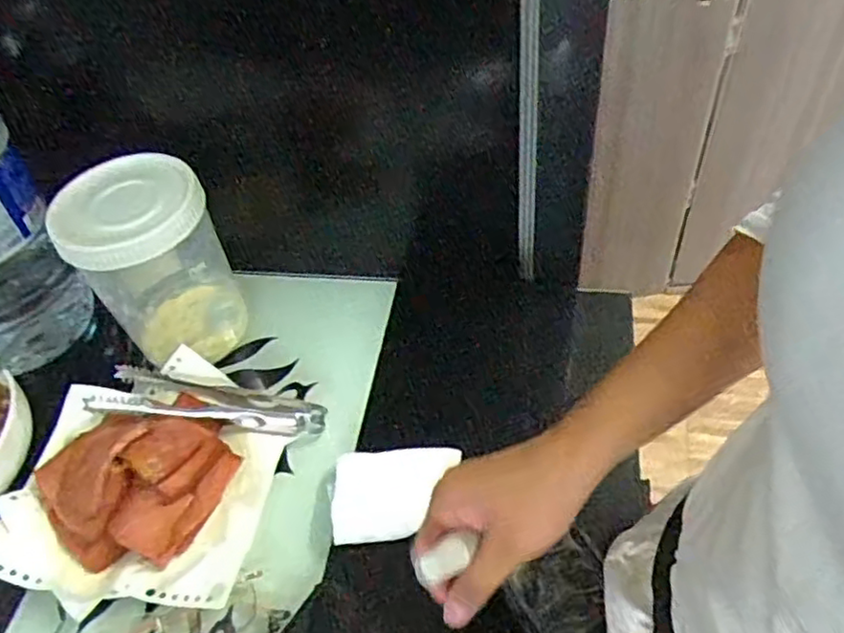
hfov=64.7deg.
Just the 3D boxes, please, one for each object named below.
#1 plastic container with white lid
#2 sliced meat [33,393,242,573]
[{"bbox_3d":[-0.232,-0.040,0.597,0.115,0.177,0.101,-22,50,-11],"label":"plastic container with white lid"},{"bbox_3d":[-0.223,0.124,0.519,0.140,0.036,0.127,-30,52,-16],"label":"sliced meat"}]

